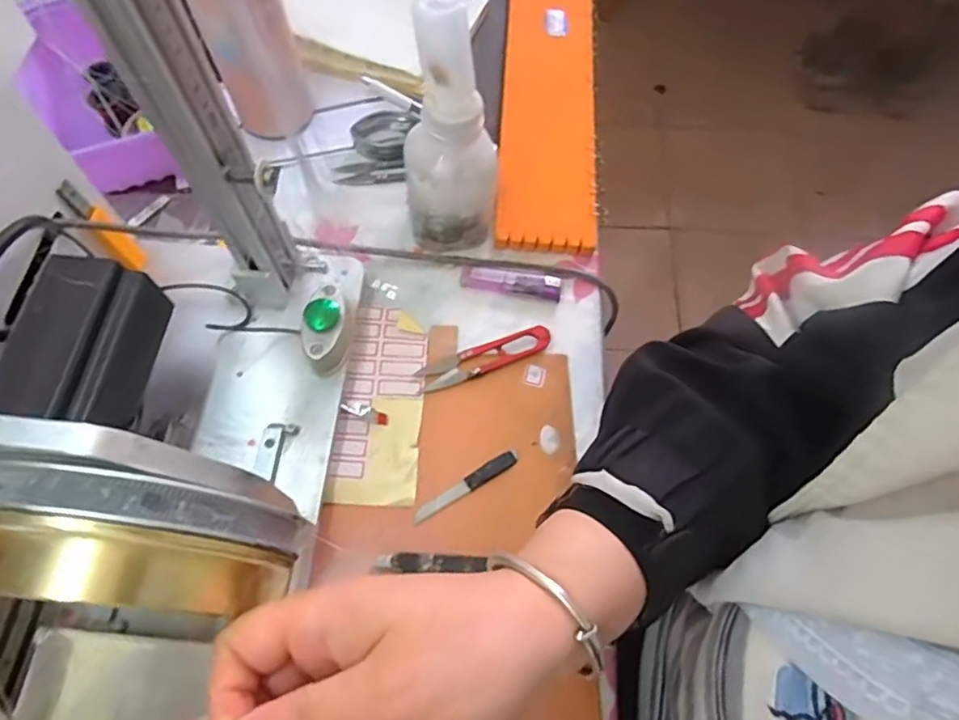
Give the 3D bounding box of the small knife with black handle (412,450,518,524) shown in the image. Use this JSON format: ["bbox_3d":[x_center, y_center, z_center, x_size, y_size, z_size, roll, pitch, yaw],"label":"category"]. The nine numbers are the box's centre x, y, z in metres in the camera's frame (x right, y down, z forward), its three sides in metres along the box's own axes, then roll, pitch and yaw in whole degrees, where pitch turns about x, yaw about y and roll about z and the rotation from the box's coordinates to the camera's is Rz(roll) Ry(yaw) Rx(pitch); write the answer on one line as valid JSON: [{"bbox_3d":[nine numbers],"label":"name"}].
[{"bbox_3d":[-0.008,0.083,0.393,0.079,0.004,0.010,-31,70,-15],"label":"small knife with black handle"}]

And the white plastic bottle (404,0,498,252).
[{"bbox_3d":[-0.020,-0.146,0.400,0.065,0.171,0.057,-1,65,-2],"label":"white plastic bottle"}]

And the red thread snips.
[{"bbox_3d":[0.003,-0.002,0.428,0.100,0.007,0.022,-21,68,-11],"label":"red thread snips"}]

